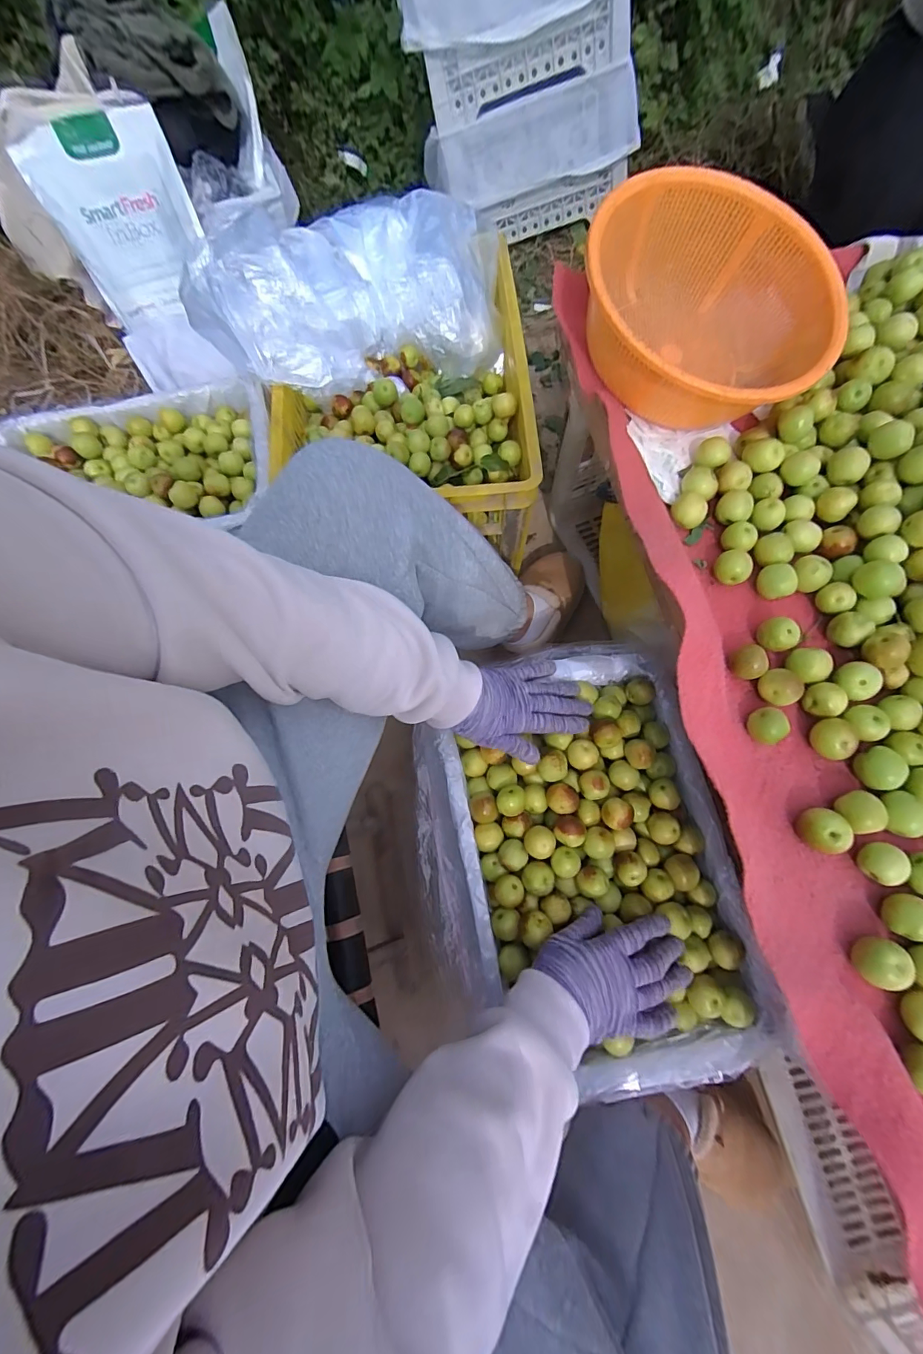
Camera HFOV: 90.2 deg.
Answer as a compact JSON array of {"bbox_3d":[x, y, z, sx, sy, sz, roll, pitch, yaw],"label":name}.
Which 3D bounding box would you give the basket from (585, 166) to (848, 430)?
[{"bbox_3d":[0.263,-0.378,0.484,0.248,0.120,0.245,-1,72,2],"label":"basket"}]

